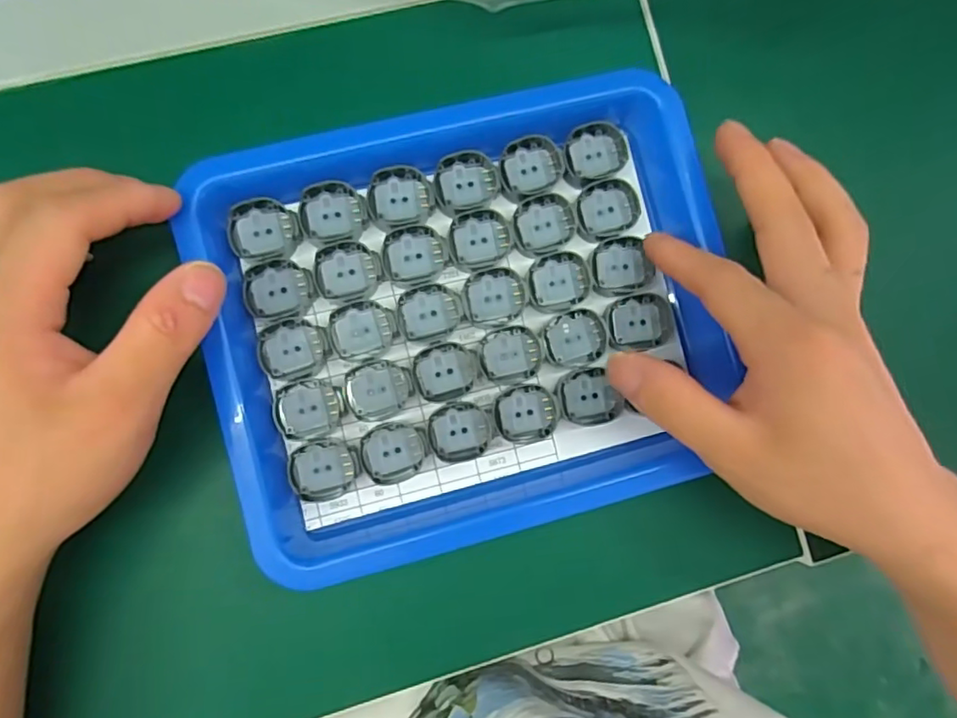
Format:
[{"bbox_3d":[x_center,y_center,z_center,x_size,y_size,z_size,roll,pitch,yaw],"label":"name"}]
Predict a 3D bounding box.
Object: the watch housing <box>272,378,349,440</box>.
[{"bbox_3d":[-0.070,0.021,0.246,0.027,0.004,0.024,-10,88,-7],"label":"watch housing"}]

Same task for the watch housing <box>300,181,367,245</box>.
[{"bbox_3d":[-0.062,-0.063,0.251,0.026,0.004,0.026,0,87,-7],"label":"watch housing"}]

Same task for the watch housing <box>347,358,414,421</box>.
[{"bbox_3d":[-0.042,0.013,0.253,0.027,0.009,0.024,-18,89,-7],"label":"watch housing"}]

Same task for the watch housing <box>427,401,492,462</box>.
[{"bbox_3d":[-0.008,0.031,0.255,0.026,0.006,0.025,-4,87,-7],"label":"watch housing"}]

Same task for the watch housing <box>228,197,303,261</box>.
[{"bbox_3d":[-0.091,-0.055,0.250,0.027,0.009,0.027,0,87,-7],"label":"watch housing"}]

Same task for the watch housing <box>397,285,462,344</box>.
[{"bbox_3d":[-0.021,-0.020,0.255,0.027,0.004,0.023,-16,89,-7],"label":"watch housing"}]

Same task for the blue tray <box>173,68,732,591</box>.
[{"bbox_3d":[-0.002,-0.017,0.252,0.208,0.025,0.181,-14,89,-7],"label":"blue tray"}]

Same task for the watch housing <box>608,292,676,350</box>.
[{"bbox_3d":[0.072,-0.016,0.262,0.030,0.004,0.024,-10,88,-7],"label":"watch housing"}]

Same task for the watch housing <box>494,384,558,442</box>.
[{"bbox_3d":[0.020,0.024,0.255,0.026,0.004,0.024,-7,88,-7],"label":"watch housing"}]

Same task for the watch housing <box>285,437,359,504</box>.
[{"bbox_3d":[-0.065,0.046,0.246,0.028,0.005,0.025,-1,87,-7],"label":"watch housing"}]

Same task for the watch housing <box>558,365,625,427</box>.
[{"bbox_3d":[0.049,0.016,0.257,0.027,0.004,0.024,-7,88,-7],"label":"watch housing"}]

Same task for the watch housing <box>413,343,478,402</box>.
[{"bbox_3d":[-0.013,0.005,0.253,0.026,0.004,0.023,-18,89,-7],"label":"watch housing"}]

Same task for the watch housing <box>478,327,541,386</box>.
[{"bbox_3d":[0.015,-0.002,0.255,0.026,0.004,0.024,-15,89,-7],"label":"watch housing"}]

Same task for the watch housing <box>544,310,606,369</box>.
[{"bbox_3d":[0.042,-0.008,0.259,0.026,0.004,0.024,0,87,-7],"label":"watch housing"}]

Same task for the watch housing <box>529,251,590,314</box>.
[{"bbox_3d":[0.035,-0.034,0.261,0.027,0.004,0.024,-11,88,-7],"label":"watch housing"}]

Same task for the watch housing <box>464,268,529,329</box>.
[{"bbox_3d":[0.007,-0.027,0.256,0.026,0.004,0.025,-7,88,-7],"label":"watch housing"}]

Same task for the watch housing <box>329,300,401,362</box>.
[{"bbox_3d":[-0.049,-0.012,0.250,0.027,0.004,0.024,-13,89,-7],"label":"watch housing"}]

